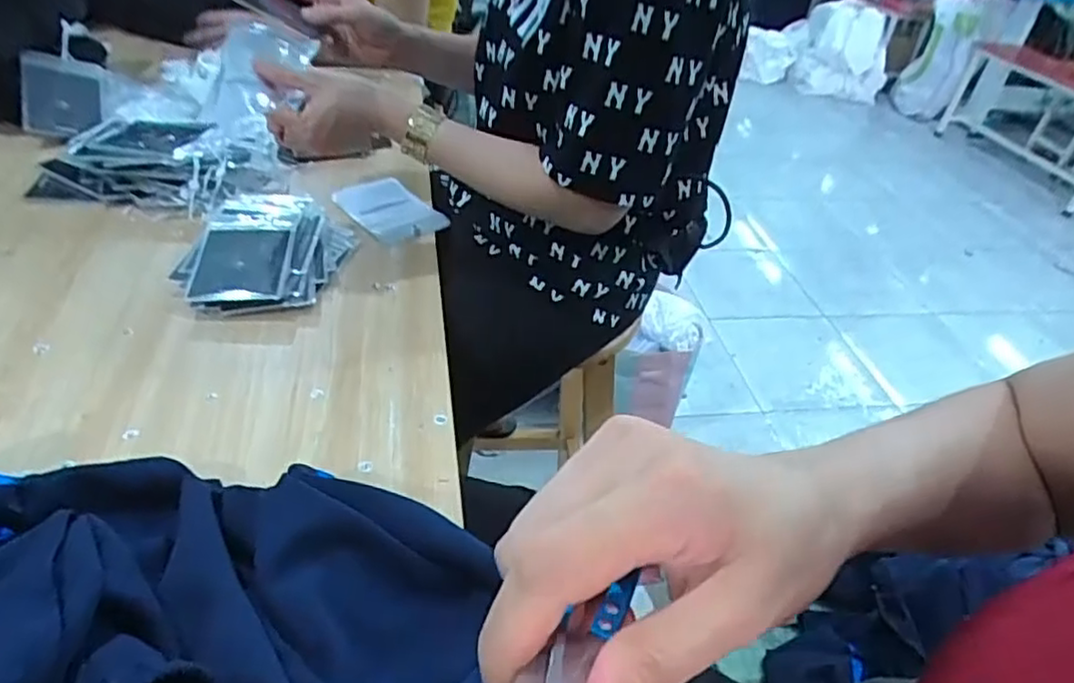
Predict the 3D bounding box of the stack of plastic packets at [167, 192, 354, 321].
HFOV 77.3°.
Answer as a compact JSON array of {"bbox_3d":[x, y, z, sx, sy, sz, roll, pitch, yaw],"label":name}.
[{"bbox_3d":[-0.282,-0.101,0.705,0.154,0.038,0.203,3,39,-6],"label":"stack of plastic packets"}]

